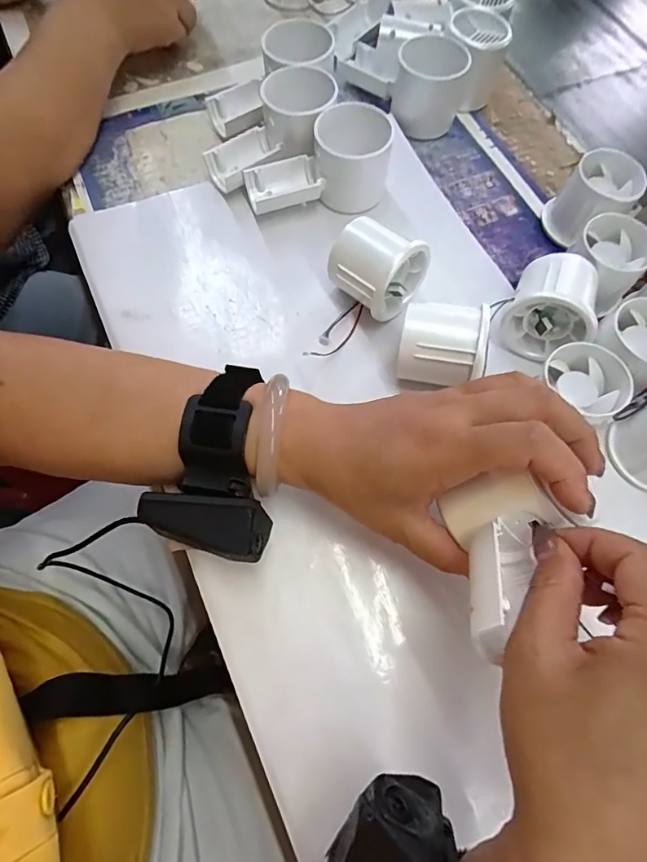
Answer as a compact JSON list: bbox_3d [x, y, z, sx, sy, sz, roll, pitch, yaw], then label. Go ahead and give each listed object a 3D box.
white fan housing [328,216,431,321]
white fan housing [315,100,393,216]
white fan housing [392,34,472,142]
[{"bbox_3d":[0.035,-0.115,0.329,0.053,0.055,0.058,-39,75,-15],"label":"white fan housing"},{"bbox_3d":[0.022,-0.215,0.366,0.054,0.051,0.054,4,68,0],"label":"white fan housing"},{"bbox_3d":[0.090,-0.295,0.401,0.057,0.057,0.054,13,69,3],"label":"white fan housing"}]

